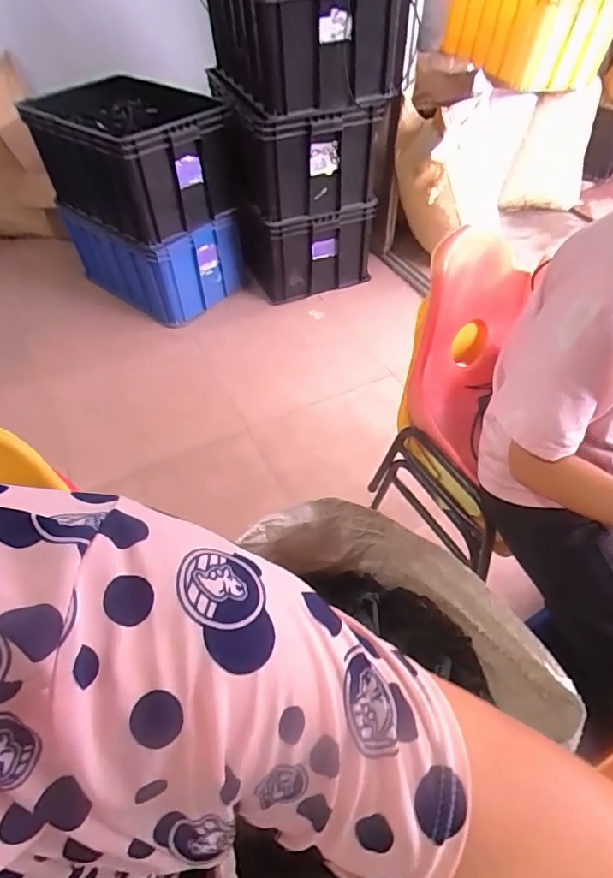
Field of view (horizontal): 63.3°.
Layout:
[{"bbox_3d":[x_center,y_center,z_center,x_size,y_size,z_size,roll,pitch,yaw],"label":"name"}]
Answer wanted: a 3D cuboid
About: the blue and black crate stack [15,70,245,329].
[{"bbox_3d":[-0.527,-0.777,1.686,0.561,0.633,0.398,32,58,26],"label":"blue and black crate stack"}]

